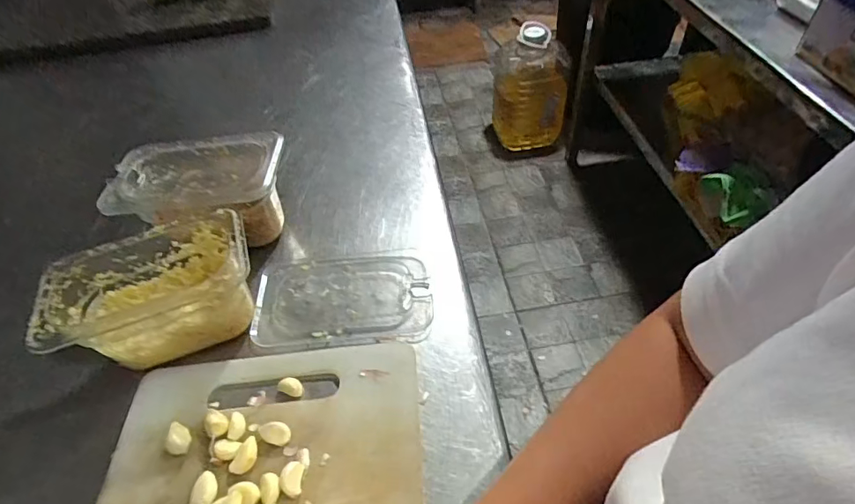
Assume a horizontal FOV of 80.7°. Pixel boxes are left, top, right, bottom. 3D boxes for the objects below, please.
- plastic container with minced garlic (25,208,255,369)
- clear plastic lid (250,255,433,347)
[{"bbox_3d":[-0.233,0.045,0.450,0.165,0.093,0.094,-20,48,-13],"label":"plastic container with minced garlic"},{"bbox_3d":[-0.084,0.043,0.494,0.171,0.017,0.106,-3,47,3],"label":"clear plastic lid"}]

